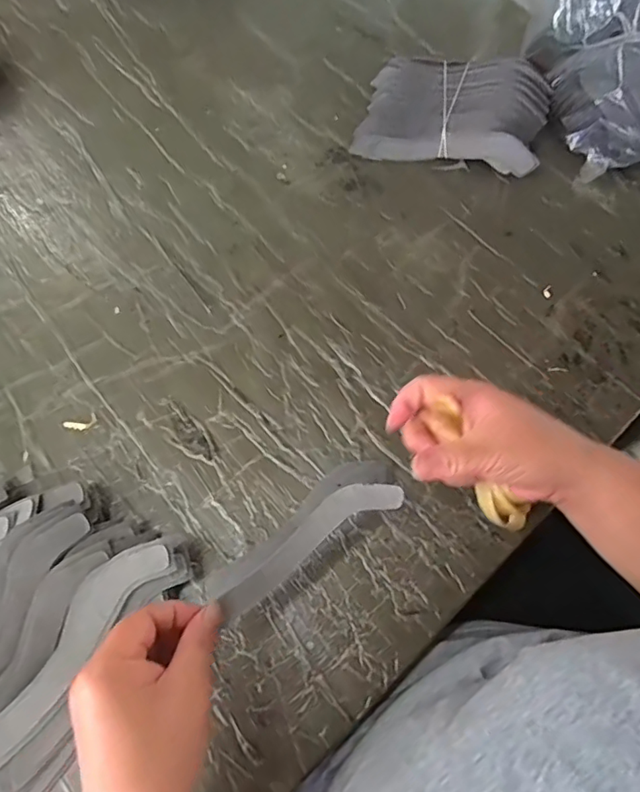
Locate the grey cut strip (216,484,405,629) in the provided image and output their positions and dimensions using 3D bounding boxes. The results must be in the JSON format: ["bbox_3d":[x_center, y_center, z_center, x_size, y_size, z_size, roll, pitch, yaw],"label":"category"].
[{"bbox_3d":[-0.007,0.095,0.334,0.131,0.012,0.030,-38,73,-3],"label":"grey cut strip"}]

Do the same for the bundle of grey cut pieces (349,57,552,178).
[{"bbox_3d":[0.138,-0.294,0.534,0.182,0.043,0.120,10,69,3],"label":"bundle of grey cut pieces"}]

